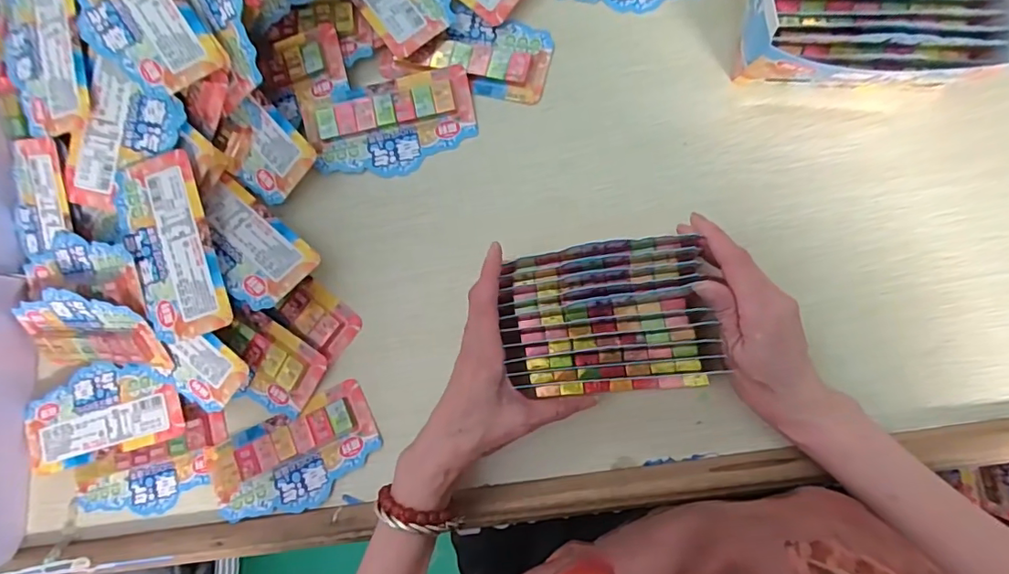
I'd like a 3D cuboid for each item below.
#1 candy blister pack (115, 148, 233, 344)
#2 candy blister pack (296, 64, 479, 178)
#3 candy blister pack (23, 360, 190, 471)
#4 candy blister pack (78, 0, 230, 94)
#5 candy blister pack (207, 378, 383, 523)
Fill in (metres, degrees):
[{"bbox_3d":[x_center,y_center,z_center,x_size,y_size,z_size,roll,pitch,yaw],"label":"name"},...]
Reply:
[{"bbox_3d":[-0.260,-0.031,0.414,0.064,0.021,0.143,-19,82,5],"label":"candy blister pack"},{"bbox_3d":[-0.097,-0.137,0.443,0.143,0.016,0.077,-11,83,6],"label":"candy blister pack"},{"bbox_3d":[-0.341,0.106,0.446,0.139,0.011,0.074,-17,82,5],"label":"candy blister pack"},{"bbox_3d":[-0.289,-0.213,0.408,0.075,0.006,0.144,-35,87,-8],"label":"candy blister pack"},{"bbox_3d":[-0.170,0.140,0.429,0.142,0.011,0.076,-27,81,4],"label":"candy blister pack"}]

